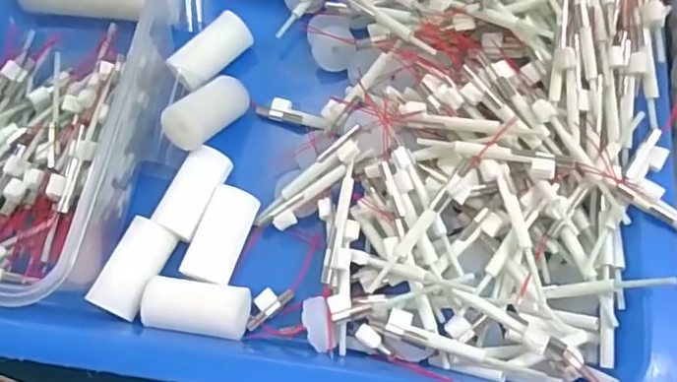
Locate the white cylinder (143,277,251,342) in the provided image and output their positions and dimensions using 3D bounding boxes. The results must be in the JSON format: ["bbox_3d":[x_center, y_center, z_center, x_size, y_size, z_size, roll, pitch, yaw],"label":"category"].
[{"bbox_3d":[-0.058,0.047,0.250,0.041,0.015,0.019,5,61,7],"label":"white cylinder"}]

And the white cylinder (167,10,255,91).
[{"bbox_3d":[-0.061,-0.066,0.300,0.015,0.019,0.042,39,70,22],"label":"white cylinder"}]

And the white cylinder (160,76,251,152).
[{"bbox_3d":[-0.059,-0.037,0.276,0.017,0.017,0.045,31,49,19],"label":"white cylinder"}]

